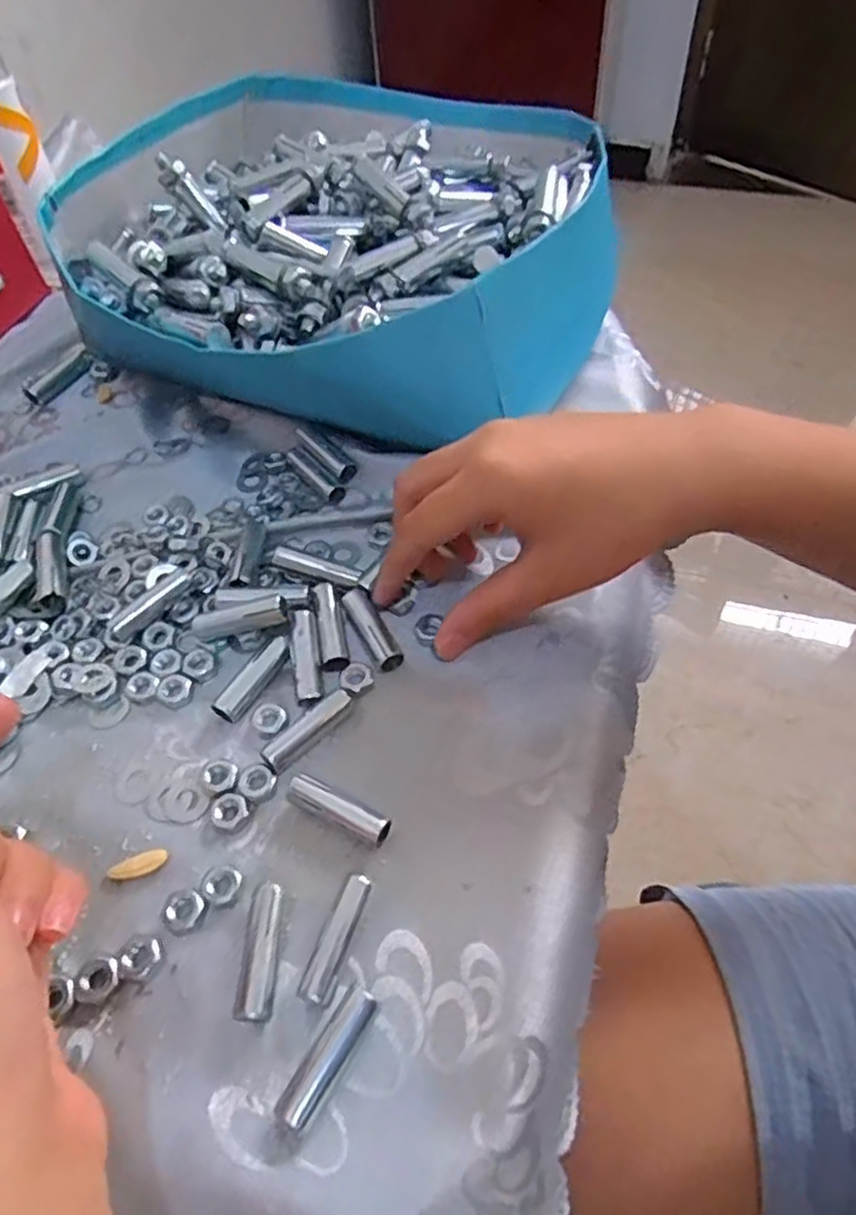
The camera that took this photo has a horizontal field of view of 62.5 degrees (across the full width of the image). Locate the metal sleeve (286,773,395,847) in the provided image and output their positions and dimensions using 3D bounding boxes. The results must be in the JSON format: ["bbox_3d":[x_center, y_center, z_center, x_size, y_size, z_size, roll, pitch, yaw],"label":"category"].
[{"bbox_3d":[-0.032,0.073,0.254,0.040,0.009,0.012,23,57,18],"label":"metal sleeve"}]

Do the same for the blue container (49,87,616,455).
[{"bbox_3d":[-0.046,-0.210,0.409,0.287,0.107,0.287,17,56,15],"label":"blue container"}]

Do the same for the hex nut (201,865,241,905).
[{"bbox_3d":[-0.071,0.095,0.243,0.012,0.005,0.012,37,62,26],"label":"hex nut"}]

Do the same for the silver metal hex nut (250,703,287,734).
[{"bbox_3d":[-0.063,0.044,0.280,0.013,0.006,0.014,-26,56,-17],"label":"silver metal hex nut"}]

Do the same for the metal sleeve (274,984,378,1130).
[{"bbox_3d":[-0.030,0.133,0.210,0.011,0.007,0.039,25,57,19],"label":"metal sleeve"}]

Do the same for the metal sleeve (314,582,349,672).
[{"bbox_3d":[-0.042,0.008,0.299,0.010,0.010,0.040,-11,53,-6],"label":"metal sleeve"}]

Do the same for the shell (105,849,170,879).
[{"bbox_3d":[-0.102,0.090,0.248,0.020,0.004,0.008,-13,53,-8],"label":"shell"}]

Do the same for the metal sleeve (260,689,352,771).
[{"bbox_3d":[-0.046,0.047,0.275,0.041,0.007,0.010,-37,60,-24],"label":"metal sleeve"}]

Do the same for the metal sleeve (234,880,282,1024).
[{"bbox_3d":[-0.054,0.111,0.228,0.011,0.009,0.040,-2,52,1],"label":"metal sleeve"}]

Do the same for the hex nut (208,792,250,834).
[{"bbox_3d":[-0.072,0.074,0.257,0.013,0.006,0.015,-35,59,-22],"label":"hex nut"}]

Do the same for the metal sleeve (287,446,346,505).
[{"bbox_3d":[-0.057,-0.068,0.357,0.009,0.009,0.042,-35,59,-22],"label":"metal sleeve"}]

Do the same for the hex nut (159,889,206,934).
[{"bbox_3d":[-0.083,0.101,0.237,0.014,0.006,0.014,32,60,23],"label":"hex nut"}]

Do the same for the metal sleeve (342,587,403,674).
[{"bbox_3d":[-0.025,0.009,0.300,0.012,0.011,0.041,-22,55,-14],"label":"metal sleeve"}]

